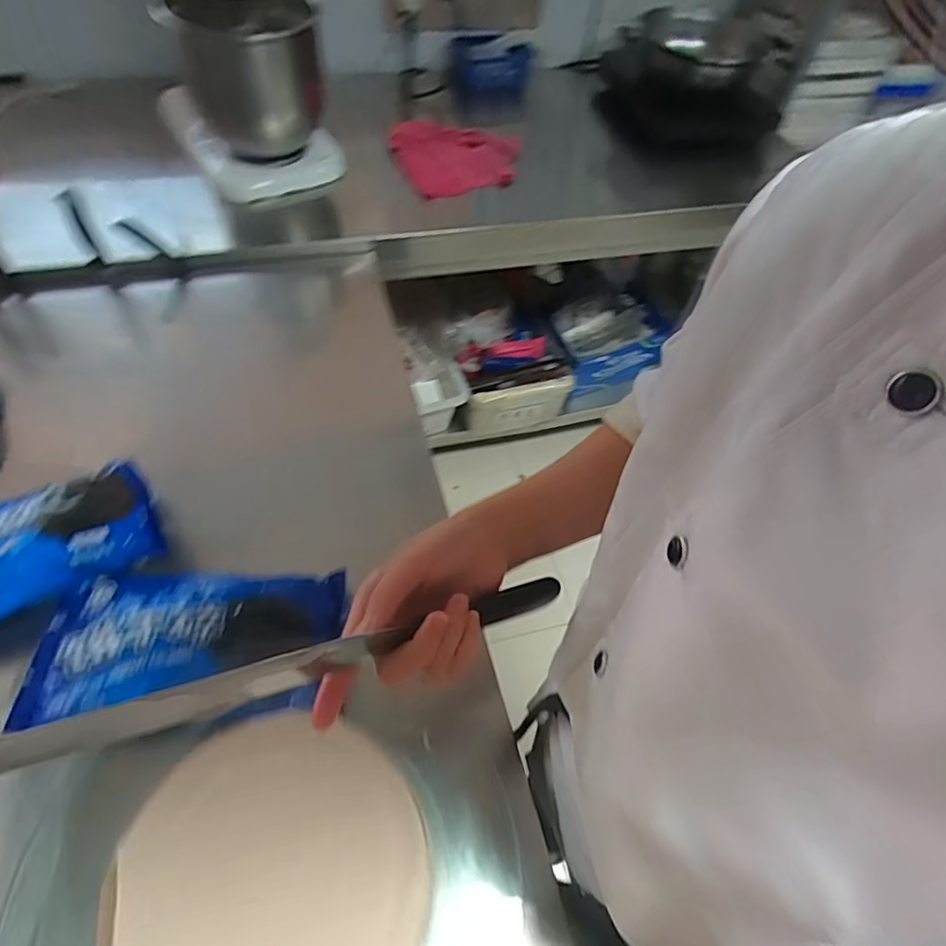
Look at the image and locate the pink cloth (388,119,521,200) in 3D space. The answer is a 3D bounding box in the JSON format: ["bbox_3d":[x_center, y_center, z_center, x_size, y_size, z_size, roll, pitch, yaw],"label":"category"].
[{"bbox_3d":[-0.029,-0.601,1.086,0.247,0.034,0.252,-4,55,-8],"label":"pink cloth"}]

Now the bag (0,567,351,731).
[{"bbox_3d":[-0.250,0.149,0.505,0.267,0.048,0.143,0,55,-6],"label":"bag"}]

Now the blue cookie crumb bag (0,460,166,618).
[{"bbox_3d":[-0.423,0.062,0.534,0.232,0.039,0.134,-20,59,-19],"label":"blue cookie crumb bag"}]

